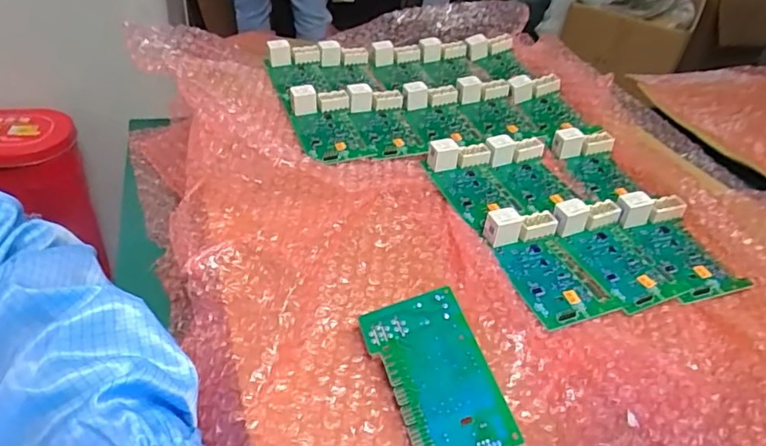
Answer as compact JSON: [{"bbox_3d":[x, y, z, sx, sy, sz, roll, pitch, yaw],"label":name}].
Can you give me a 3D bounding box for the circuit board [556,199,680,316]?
[{"bbox_3d":[0.176,0.019,0.397,0.059,0.020,0.092,-10,43,-20],"label":"circuit board"}]

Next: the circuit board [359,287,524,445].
[{"bbox_3d":[0.029,0.084,0.298,0.057,0.004,0.097,-19,52,-6],"label":"circuit board"}]

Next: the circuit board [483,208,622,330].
[{"bbox_3d":[0.118,0.027,0.380,0.056,0.022,0.092,-10,43,-20],"label":"circuit board"}]

